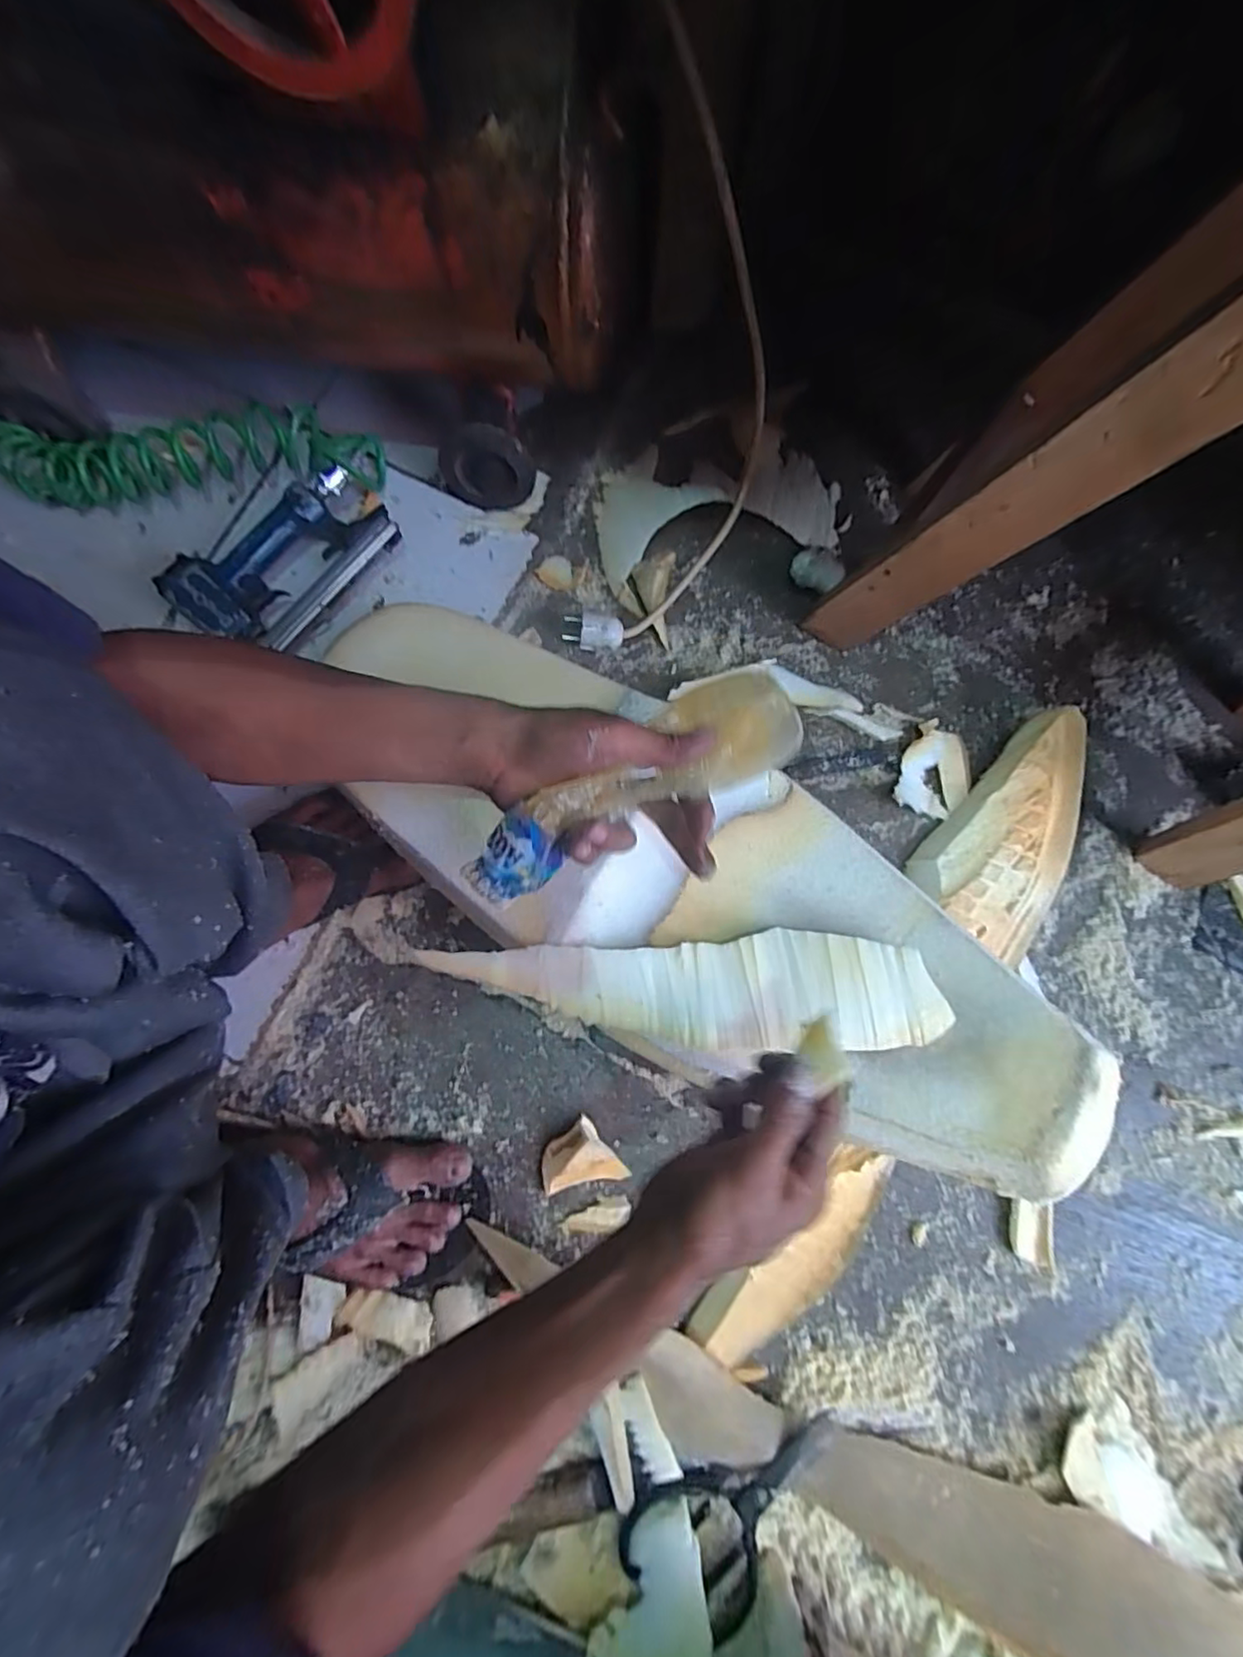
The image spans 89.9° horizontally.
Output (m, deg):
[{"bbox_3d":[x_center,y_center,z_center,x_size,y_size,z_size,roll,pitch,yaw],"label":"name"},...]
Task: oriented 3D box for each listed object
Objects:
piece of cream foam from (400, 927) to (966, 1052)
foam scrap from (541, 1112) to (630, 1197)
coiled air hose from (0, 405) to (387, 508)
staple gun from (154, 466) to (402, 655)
[{"bbox_3d":[0.047,0.119,0.452,0.355,0.025,0.080,0,80,-1],"label":"piece of cream foam"},{"bbox_3d":[-0.039,0.302,0.552,0.067,0.022,0.062,-38,82,-7],"label":"foam scrap"},{"bbox_3d":[-0.434,-0.375,0.626,0.375,0.061,0.084,-5,80,-2],"label":"coiled air hose"},{"bbox_3d":[-0.327,-0.260,0.618,0.114,0.056,0.207,42,82,6],"label":"staple gun"}]

